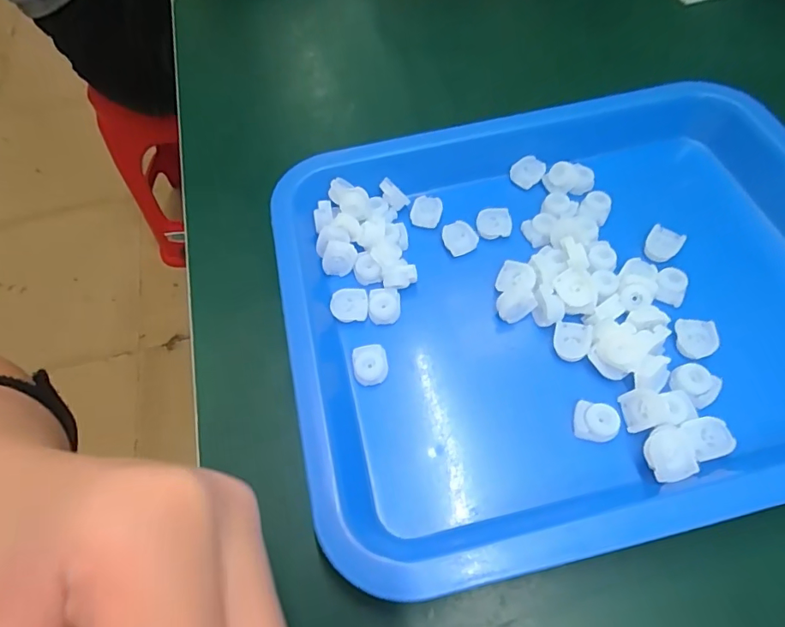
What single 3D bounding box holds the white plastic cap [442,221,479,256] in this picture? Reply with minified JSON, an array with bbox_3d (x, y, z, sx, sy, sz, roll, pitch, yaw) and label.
[{"bbox_3d":[0.037,-0.041,0.265,0.017,0.004,0.019,-21,72,9],"label":"white plastic cap"}]

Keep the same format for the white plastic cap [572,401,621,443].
[{"bbox_3d":[0.088,0.047,0.210,0.018,0.008,0.015,10,61,10],"label":"white plastic cap"}]

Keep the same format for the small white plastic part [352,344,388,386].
[{"bbox_3d":[-0.010,0.024,0.231,0.016,0.009,0.019,-10,59,-2],"label":"small white plastic part"}]

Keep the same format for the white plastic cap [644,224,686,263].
[{"bbox_3d":[0.143,-0.036,0.257,0.016,0.009,0.017,33,67,21],"label":"white plastic cap"}]

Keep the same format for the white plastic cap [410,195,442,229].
[{"bbox_3d":[0.020,-0.058,0.277,0.016,0.006,0.019,9,61,10],"label":"white plastic cap"}]

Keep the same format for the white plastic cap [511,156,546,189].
[{"bbox_3d":[0.081,-0.084,0.289,0.018,0.008,0.016,-30,62,-13],"label":"white plastic cap"}]

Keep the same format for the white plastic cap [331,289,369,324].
[{"bbox_3d":[-0.022,-0.004,0.246,0.018,0.004,0.017,-5,82,1],"label":"white plastic cap"}]

